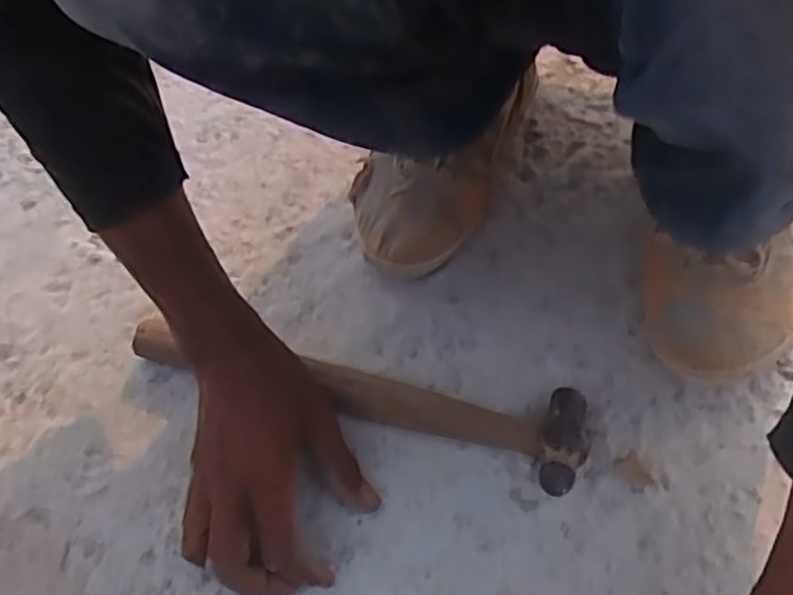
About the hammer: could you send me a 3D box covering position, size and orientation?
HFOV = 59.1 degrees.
[{"bbox_3d":[-0.033,0.067,0.496,0.324,0.038,0.071,12,59,13],"label":"hammer"}]

